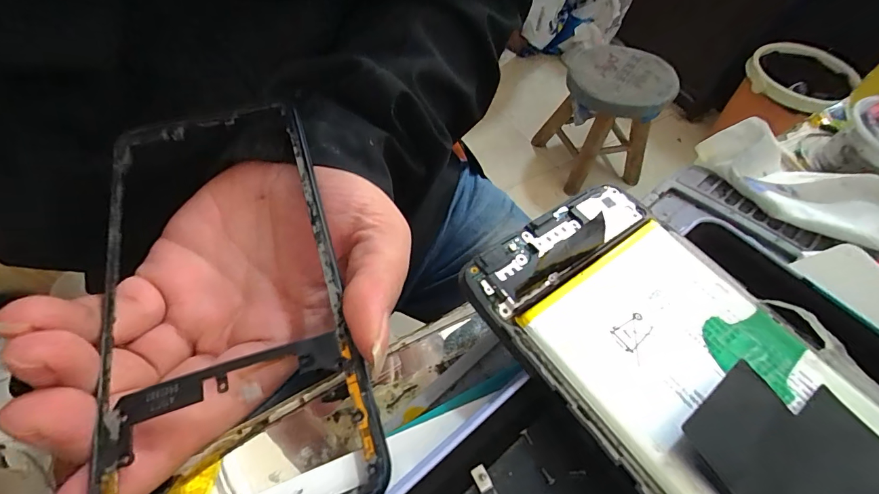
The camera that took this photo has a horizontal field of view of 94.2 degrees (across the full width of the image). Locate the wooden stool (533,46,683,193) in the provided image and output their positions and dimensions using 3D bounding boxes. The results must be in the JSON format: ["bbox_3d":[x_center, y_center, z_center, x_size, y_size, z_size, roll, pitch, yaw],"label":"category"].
[{"bbox_3d":[0.423,-0.336,1.116,0.240,0.289,0.255,-18,59,-15],"label":"wooden stool"}]

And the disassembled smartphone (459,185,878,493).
[{"bbox_3d":[0.080,0.046,0.103,0.068,0.012,0.158,-31,65,-22],"label":"disassembled smartphone"}]

